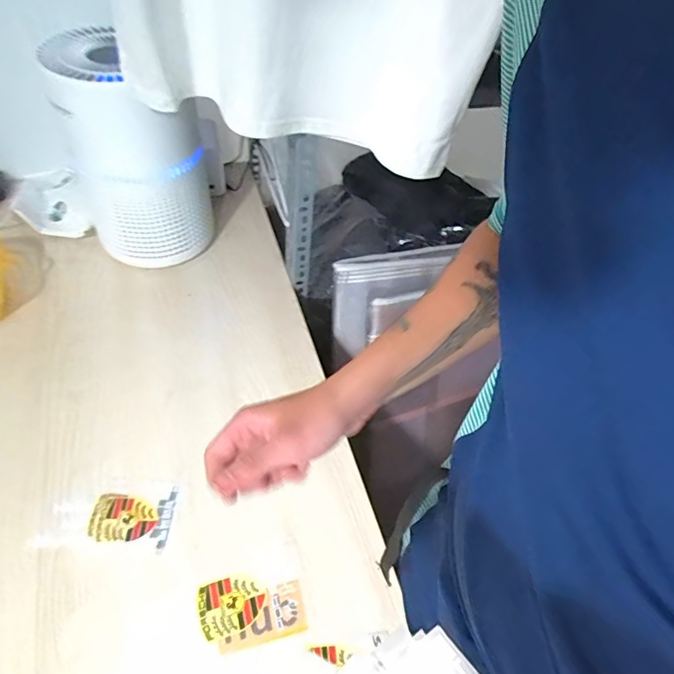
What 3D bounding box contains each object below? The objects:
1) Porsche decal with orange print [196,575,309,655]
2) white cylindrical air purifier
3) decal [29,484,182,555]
[{"bbox_3d":[-0.093,0.294,0.507,0.110,0.004,0.070,-9,52,-13],"label":"Porsche decal with orange print"},{"bbox_3d":[-0.306,-0.255,0.730,0.199,0.335,0.218,-9,52,-13],"label":"white cylindrical air purifier"},{"bbox_3d":[-0.268,0.210,0.555,0.147,0.005,0.077,6,51,-3],"label":"decal"}]

